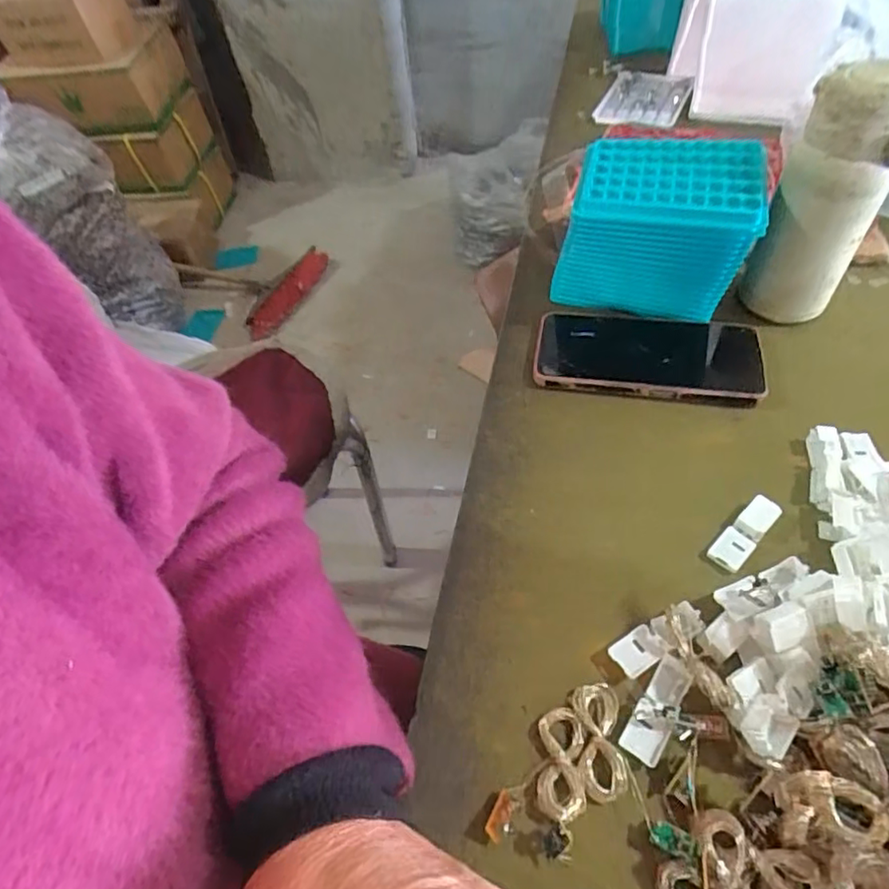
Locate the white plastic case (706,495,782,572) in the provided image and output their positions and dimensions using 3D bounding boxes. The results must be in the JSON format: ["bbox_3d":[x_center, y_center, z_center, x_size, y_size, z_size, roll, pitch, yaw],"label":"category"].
[{"bbox_3d":[0.185,0.055,0.367,0.053,0.013,0.020,-39,57,-22],"label":"white plastic case"}]

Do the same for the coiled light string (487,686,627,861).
[{"bbox_3d":[0.063,0.159,0.293,0.047,0.019,0.089,24,58,23],"label":"coiled light string"}]

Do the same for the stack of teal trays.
[{"bbox_3d":[0.162,-0.162,0.465,0.137,0.112,0.083,13,54,16],"label":"stack of teal trays"}]

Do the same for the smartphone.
[{"bbox_3d":[0.155,-0.070,0.461,0.163,0.017,0.084,6,52,11],"label":"smartphone"}]

